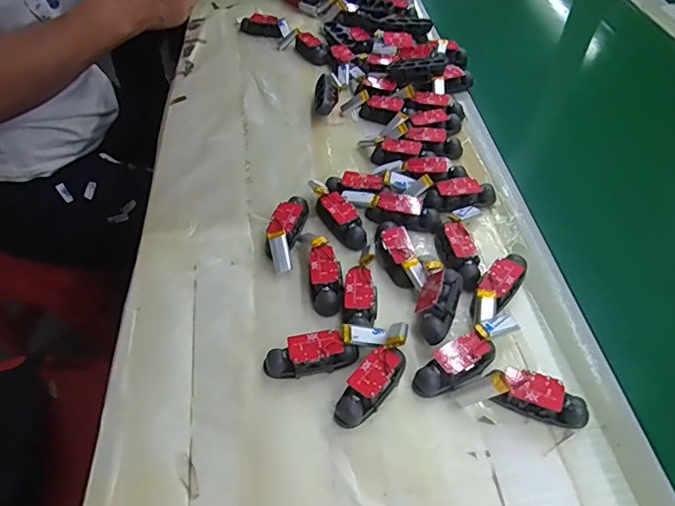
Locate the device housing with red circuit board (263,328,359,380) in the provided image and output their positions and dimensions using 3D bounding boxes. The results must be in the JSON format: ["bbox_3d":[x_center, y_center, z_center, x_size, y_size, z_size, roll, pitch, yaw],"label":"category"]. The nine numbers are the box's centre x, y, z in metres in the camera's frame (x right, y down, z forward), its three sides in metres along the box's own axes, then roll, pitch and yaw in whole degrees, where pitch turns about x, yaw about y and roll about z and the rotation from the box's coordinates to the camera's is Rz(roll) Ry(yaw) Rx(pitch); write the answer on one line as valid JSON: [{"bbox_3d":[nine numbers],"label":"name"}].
[{"bbox_3d":[-0.019,0.069,0.341,0.062,0.020,0.023,-10,49,-9],"label":"device housing with red circuit board"}]

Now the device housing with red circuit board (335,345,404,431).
[{"bbox_3d":[0.022,0.085,0.326,0.022,0.019,0.059,31,55,24],"label":"device housing with red circuit board"}]

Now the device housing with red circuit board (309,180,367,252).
[{"bbox_3d":[0.001,-0.031,0.433,0.024,0.026,0.070,-28,66,-20],"label":"device housing with red circuit board"}]

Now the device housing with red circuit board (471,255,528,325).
[{"bbox_3d":[0.120,0.026,0.376,0.022,0.023,0.070,33,56,26],"label":"device housing with red circuit board"}]

